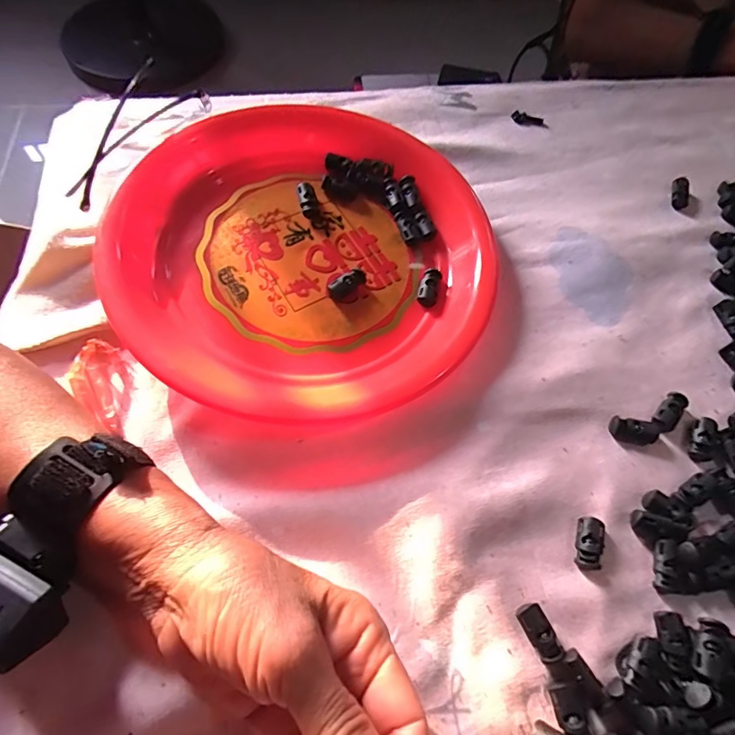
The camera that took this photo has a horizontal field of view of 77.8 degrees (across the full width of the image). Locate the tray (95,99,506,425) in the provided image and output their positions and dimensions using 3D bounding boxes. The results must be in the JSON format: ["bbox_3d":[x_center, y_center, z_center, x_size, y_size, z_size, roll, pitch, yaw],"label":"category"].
[{"bbox_3d":[-0.042,-0.095,0.316,0.245,0.033,0.262,-4,65,-5],"label":"tray"}]

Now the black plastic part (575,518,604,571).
[{"bbox_3d":[0.125,0.100,0.258,0.014,0.007,0.028,15,65,4],"label":"black plastic part"}]

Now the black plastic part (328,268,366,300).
[{"bbox_3d":[-0.013,-0.057,0.313,0.029,0.008,0.013,-29,70,-15],"label":"black plastic part"}]

